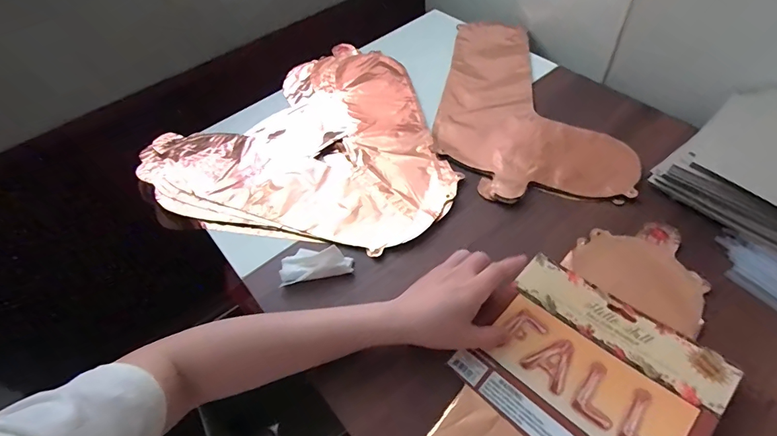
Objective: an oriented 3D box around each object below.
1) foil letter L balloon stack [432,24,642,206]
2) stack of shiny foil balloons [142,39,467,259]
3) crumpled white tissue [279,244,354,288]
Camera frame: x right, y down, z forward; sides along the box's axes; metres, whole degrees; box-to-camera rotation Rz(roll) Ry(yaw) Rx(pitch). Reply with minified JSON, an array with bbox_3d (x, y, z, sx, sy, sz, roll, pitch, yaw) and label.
[{"bbox_3d":[0.179,-0.183,0.619,0.229,0.012,0.415,-5,52,2],"label":"foil letter L balloon stack"},{"bbox_3d":[-0.103,-0.137,0.613,0.420,0.009,0.384,10,54,13],"label":"stack of shiny foil balloons"},{"bbox_3d":[-0.082,0.047,0.461,0.079,0.023,0.040,-11,52,-3],"label":"crumpled white tissue"}]

